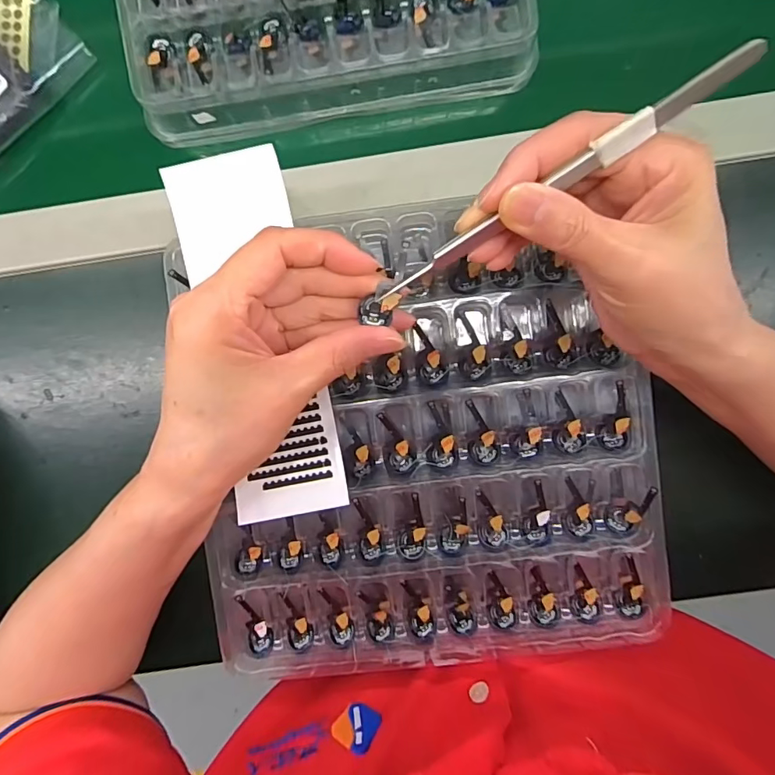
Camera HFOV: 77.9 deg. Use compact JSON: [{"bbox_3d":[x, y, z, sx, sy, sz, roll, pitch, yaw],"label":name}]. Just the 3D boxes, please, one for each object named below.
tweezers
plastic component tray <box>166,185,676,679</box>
[{"bbox_3d":[0.058,-0.074,0.184,0.151,0.010,0.008,-29,92,23],"label":"tweezers"},{"bbox_3d":[0.020,0.030,0.276,0.250,0.022,0.255,-5,93,1],"label":"plastic component tray"}]

